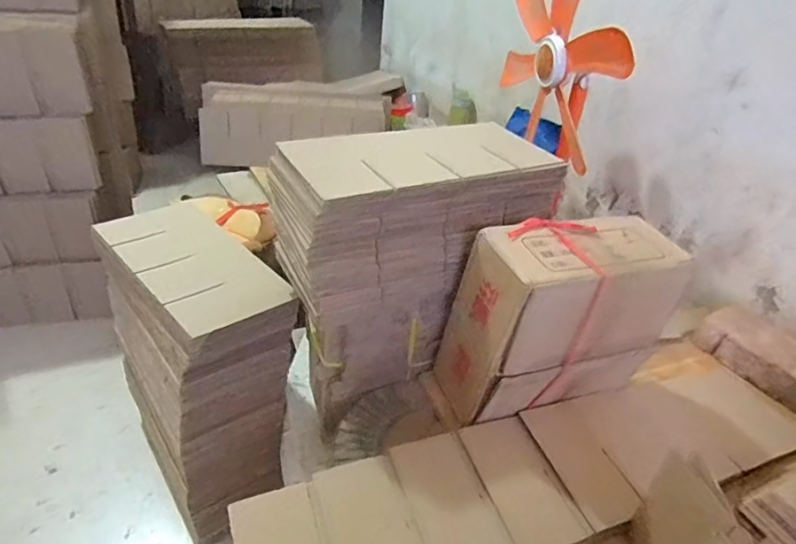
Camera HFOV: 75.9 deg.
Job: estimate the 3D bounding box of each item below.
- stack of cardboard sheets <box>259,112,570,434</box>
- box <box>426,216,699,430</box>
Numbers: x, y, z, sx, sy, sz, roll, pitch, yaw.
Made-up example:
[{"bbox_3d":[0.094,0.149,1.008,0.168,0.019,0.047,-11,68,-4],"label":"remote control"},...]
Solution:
[{"bbox_3d":[0.011,-0.015,0.783,0.369,0.344,0.191,-15,39,-29],"label":"stack of cardboard sheets"},{"bbox_3d":[0.225,0.071,0.724,0.278,0.265,0.132,-7,36,-21],"label":"box"}]

